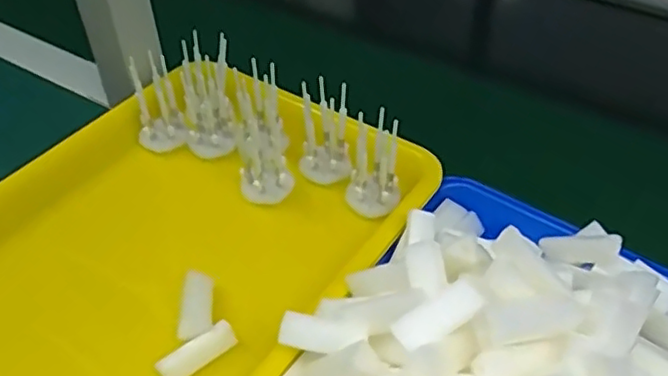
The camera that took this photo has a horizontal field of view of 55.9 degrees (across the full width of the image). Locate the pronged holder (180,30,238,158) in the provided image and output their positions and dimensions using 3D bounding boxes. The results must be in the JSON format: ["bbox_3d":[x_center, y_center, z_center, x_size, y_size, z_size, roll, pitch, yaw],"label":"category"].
[{"bbox_3d":[-0.097,-0.069,0.482,0.036,0.090,0.025,-7,13,-6],"label":"pronged holder"}]

